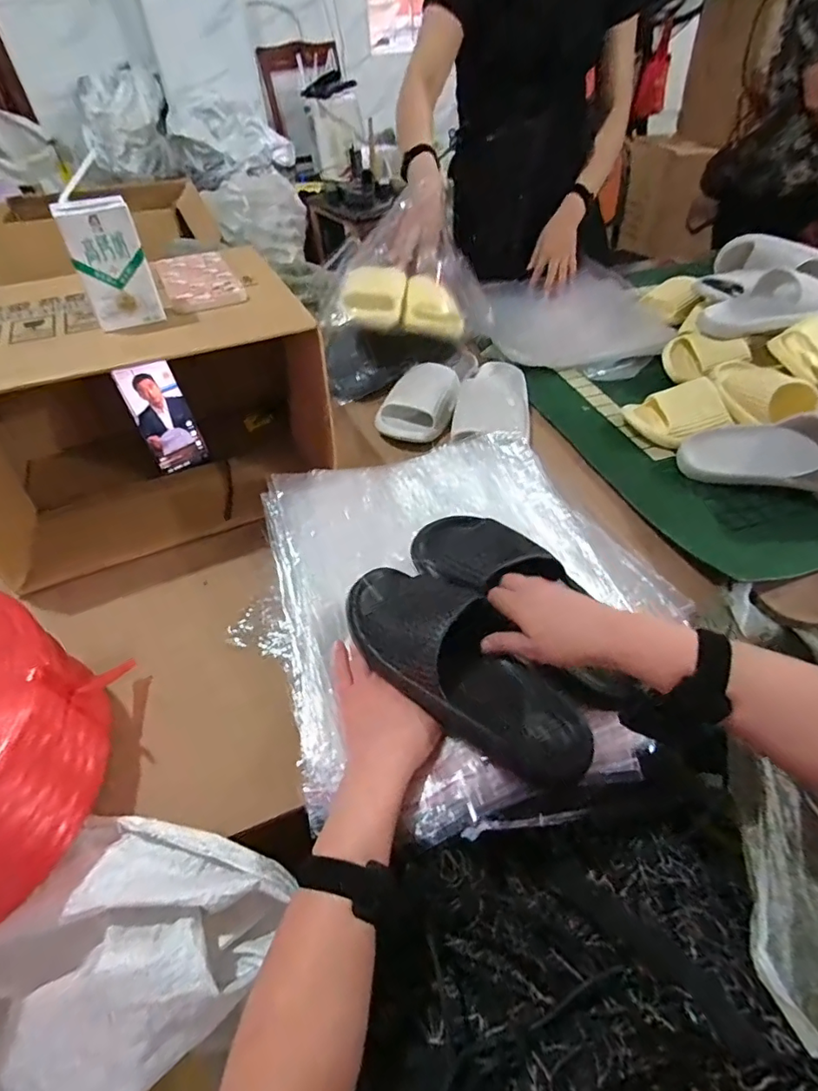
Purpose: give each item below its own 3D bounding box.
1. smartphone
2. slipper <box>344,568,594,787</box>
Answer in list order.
[{"bbox_3d":[-0.343,-0.177,0.723,0.074,0.151,0.011,-31,30,-26],"label":"smartphone"},{"bbox_3d":[0.050,0.108,0.477,0.261,0.064,0.105,39,59,16],"label":"slipper"}]

